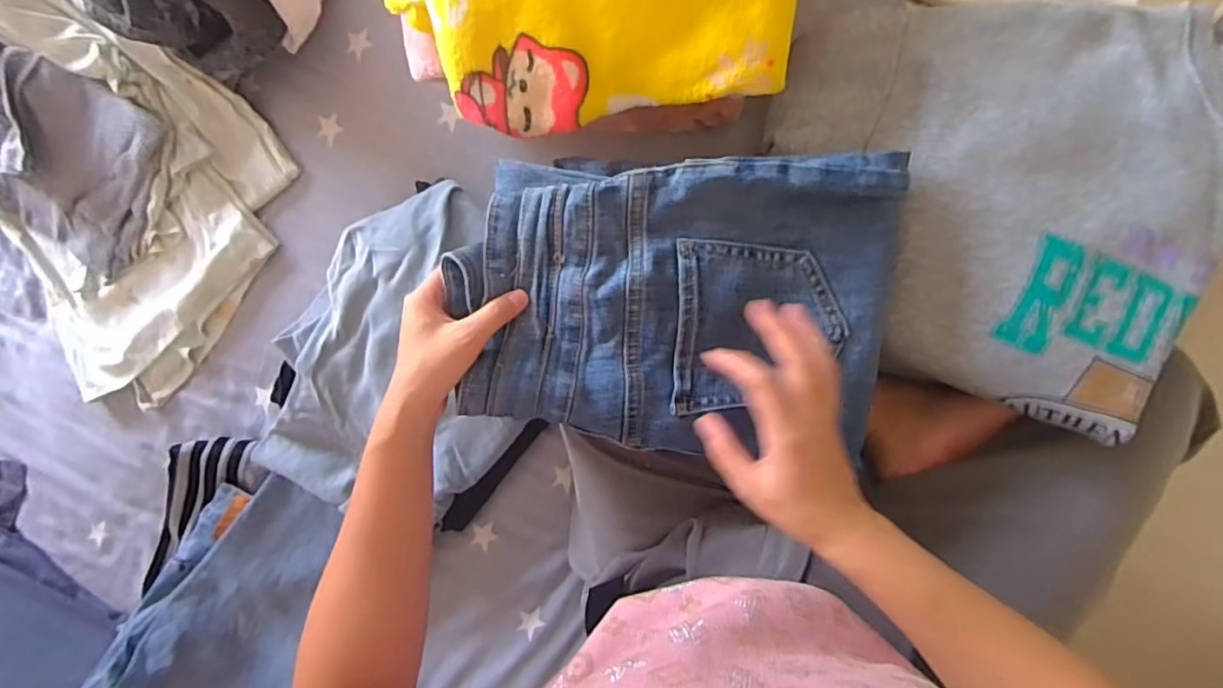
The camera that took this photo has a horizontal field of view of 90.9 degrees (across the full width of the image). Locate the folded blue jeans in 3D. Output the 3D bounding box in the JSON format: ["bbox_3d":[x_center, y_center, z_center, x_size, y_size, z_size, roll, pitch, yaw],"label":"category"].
[{"bbox_3d":[0.046,-0.031,0.436,0.312,0.058,0.210,3,93,8],"label":"folded blue jeans"}]

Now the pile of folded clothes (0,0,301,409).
[{"bbox_3d":[-0.550,-0.160,0.617,0.367,0.104,0.371,39,97,4],"label":"pile of folded clothes"}]

